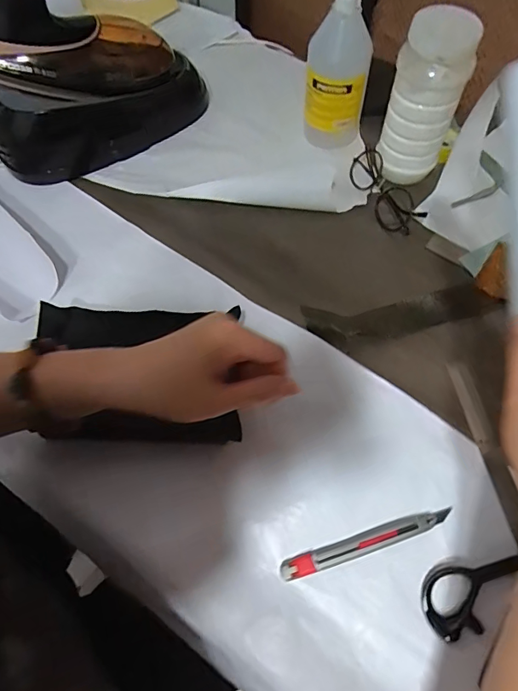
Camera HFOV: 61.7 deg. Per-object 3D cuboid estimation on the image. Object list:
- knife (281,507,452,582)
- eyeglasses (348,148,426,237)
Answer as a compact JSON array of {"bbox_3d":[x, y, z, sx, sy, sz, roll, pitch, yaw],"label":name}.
[{"bbox_3d":[0.094,0.171,0.377,0.153,0.007,0.017,-16,63,-8],"label":"knife"},{"bbox_3d":[0.157,-0.199,0.552,0.048,0.028,0.131,-27,65,-10],"label":"eyeglasses"}]

